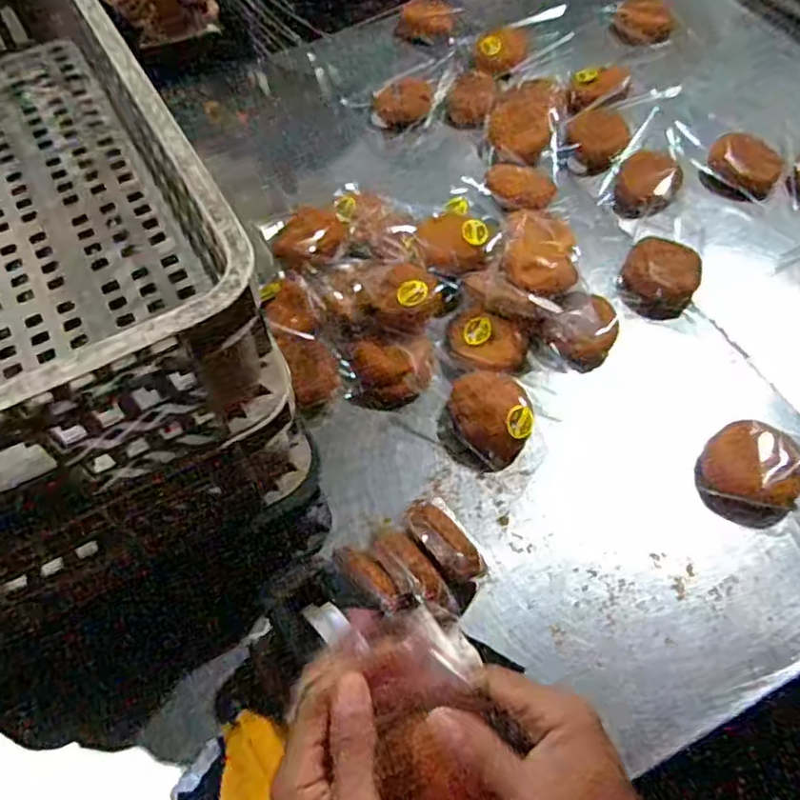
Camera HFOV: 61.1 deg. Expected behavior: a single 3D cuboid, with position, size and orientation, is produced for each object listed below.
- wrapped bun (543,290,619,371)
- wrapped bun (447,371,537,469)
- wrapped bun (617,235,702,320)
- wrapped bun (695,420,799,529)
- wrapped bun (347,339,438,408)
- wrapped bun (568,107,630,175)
[{"bbox_3d":[0.225,-0.090,0.833,0.082,0.054,0.092,27,62,18],"label":"wrapped bun"},{"bbox_3d":[0.108,0.013,0.770,0.094,0.053,0.105,-30,61,-17],"label":"wrapped bun"},{"bbox_3d":[0.334,-0.158,0.871,0.092,0.047,0.101,-1,57,1],"label":"wrapped bun"},{"bbox_3d":[0.378,0.078,0.728,0.105,0.049,0.112,39,66,24],"label":"wrapped bun"},{"bbox_3d":[-0.009,-0.030,0.811,0.100,0.043,0.092,-1,57,1],"label":"wrapped bun"},{"bbox_3d":[0.297,-0.393,1.012,0.092,0.050,0.102,5,57,5],"label":"wrapped bun"}]

